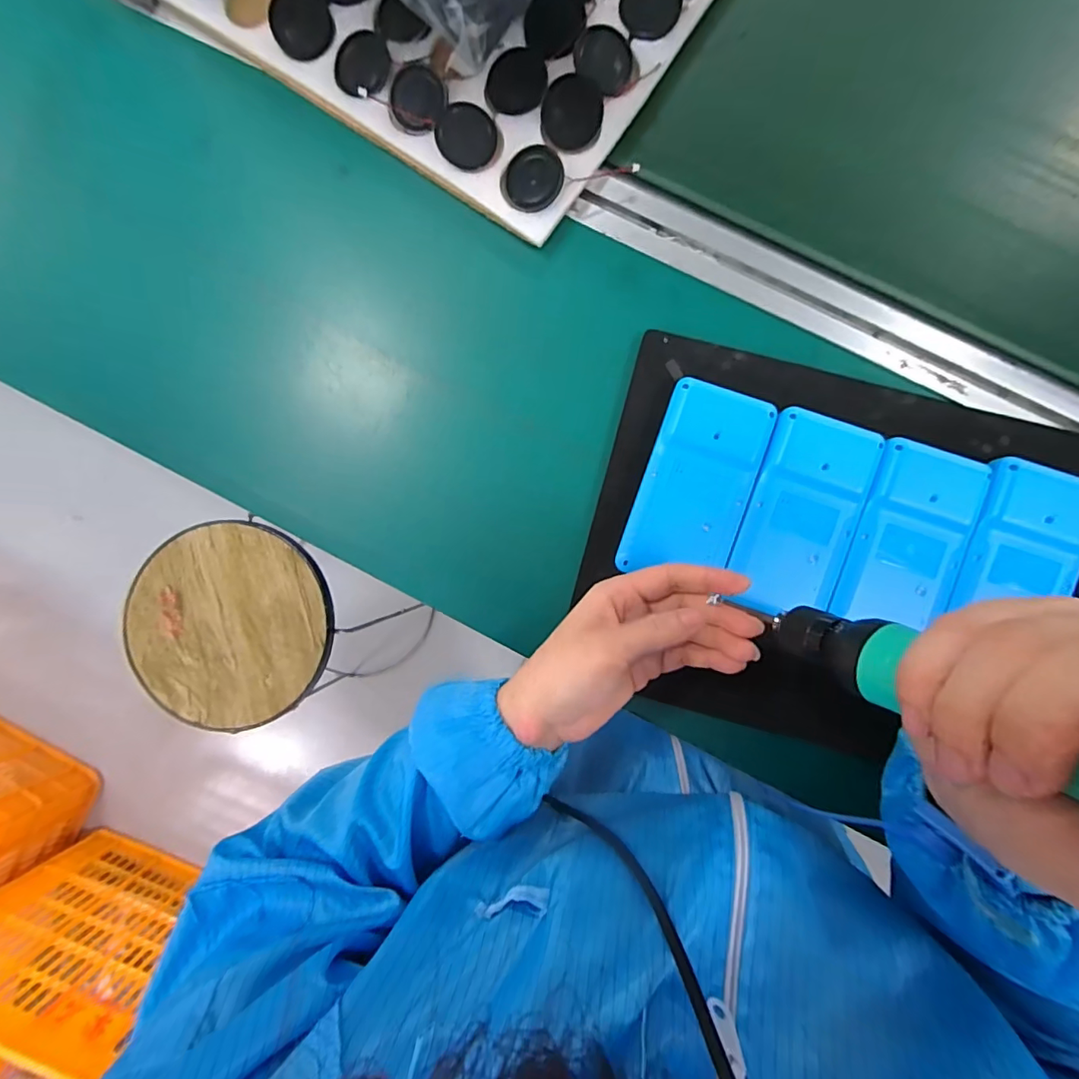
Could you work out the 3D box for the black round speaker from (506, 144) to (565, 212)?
[{"bbox_3d":[-0.004,-0.253,0.347,0.040,0.008,0.039,0,89,3],"label":"black round speaker"}]

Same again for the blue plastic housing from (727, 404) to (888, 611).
[{"bbox_3d":[0.173,-0.014,0.334,0.070,0.024,0.132,18,90,3],"label":"blue plastic housing"}]

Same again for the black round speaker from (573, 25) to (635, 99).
[{"bbox_3d":[0.048,-0.339,0.349,0.043,0.007,0.042,0,89,3],"label":"black round speaker"}]

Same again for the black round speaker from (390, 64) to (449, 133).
[{"bbox_3d":[-0.086,-0.315,0.352,0.040,0.006,0.046,1,89,3],"label":"black round speaker"}]

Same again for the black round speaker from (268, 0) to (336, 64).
[{"bbox_3d":[-0.172,-0.376,0.360,0.043,0.006,0.051,-22,88,1],"label":"black round speaker"}]

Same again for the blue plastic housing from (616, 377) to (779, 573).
[{"bbox_3d":[0.106,-0.037,0.336,0.070,0.021,0.129,18,90,3],"label":"blue plastic housing"}]

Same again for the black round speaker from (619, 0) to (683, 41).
[{"bbox_3d":[0.078,-0.376,0.350,0.042,0.005,0.048,6,89,3],"label":"black round speaker"}]

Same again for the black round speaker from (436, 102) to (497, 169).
[{"bbox_3d":[-0.051,-0.284,0.350,0.041,0.014,0.039,0,88,1],"label":"black round speaker"}]

